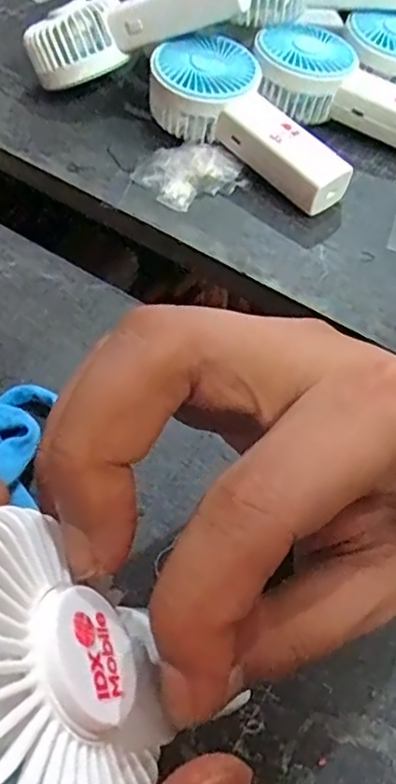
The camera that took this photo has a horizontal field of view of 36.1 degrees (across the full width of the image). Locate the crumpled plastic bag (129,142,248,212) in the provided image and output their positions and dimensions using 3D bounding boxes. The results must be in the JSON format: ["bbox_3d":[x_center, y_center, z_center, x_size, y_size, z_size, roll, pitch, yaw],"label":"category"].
[{"bbox_3d":[-0.004,-0.129,0.351,0.055,0.011,0.044,-26,61,-18],"label":"crumpled plastic bag"}]

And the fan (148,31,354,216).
[{"bbox_3d":[0.036,-0.158,0.353,0.130,0.043,0.057,35,61,19],"label":"fan"}]

